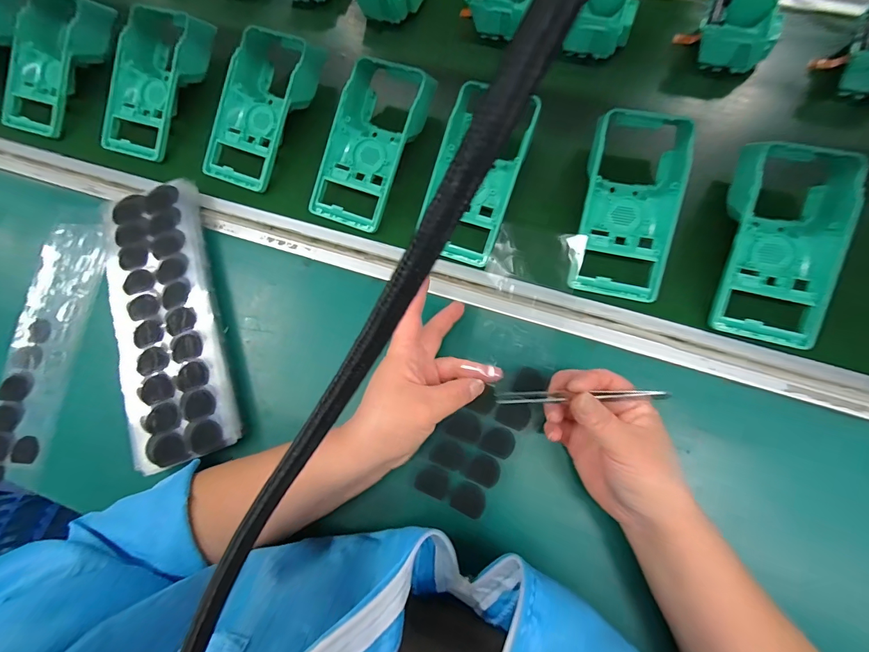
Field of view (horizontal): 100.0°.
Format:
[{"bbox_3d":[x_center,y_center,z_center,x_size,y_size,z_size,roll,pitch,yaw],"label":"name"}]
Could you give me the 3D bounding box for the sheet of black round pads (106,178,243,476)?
[{"bbox_3d":[-0.263,-0.011,0.366,0.094,0.026,0.285,-19,76,-3],"label":"sheet of black round pads"}]

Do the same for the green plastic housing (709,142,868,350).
[{"bbox_3d":[0.307,-0.076,0.326,0.095,0.051,0.172,15,77,5],"label":"green plastic housing"}]

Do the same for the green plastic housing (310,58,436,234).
[{"bbox_3d":[-0.063,-0.206,0.388,0.088,0.049,0.197,23,78,7],"label":"green plastic housing"}]

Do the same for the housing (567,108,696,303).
[{"bbox_3d":[0.183,-0.116,0.343,0.088,0.048,0.173,14,77,5],"label":"housing"}]

